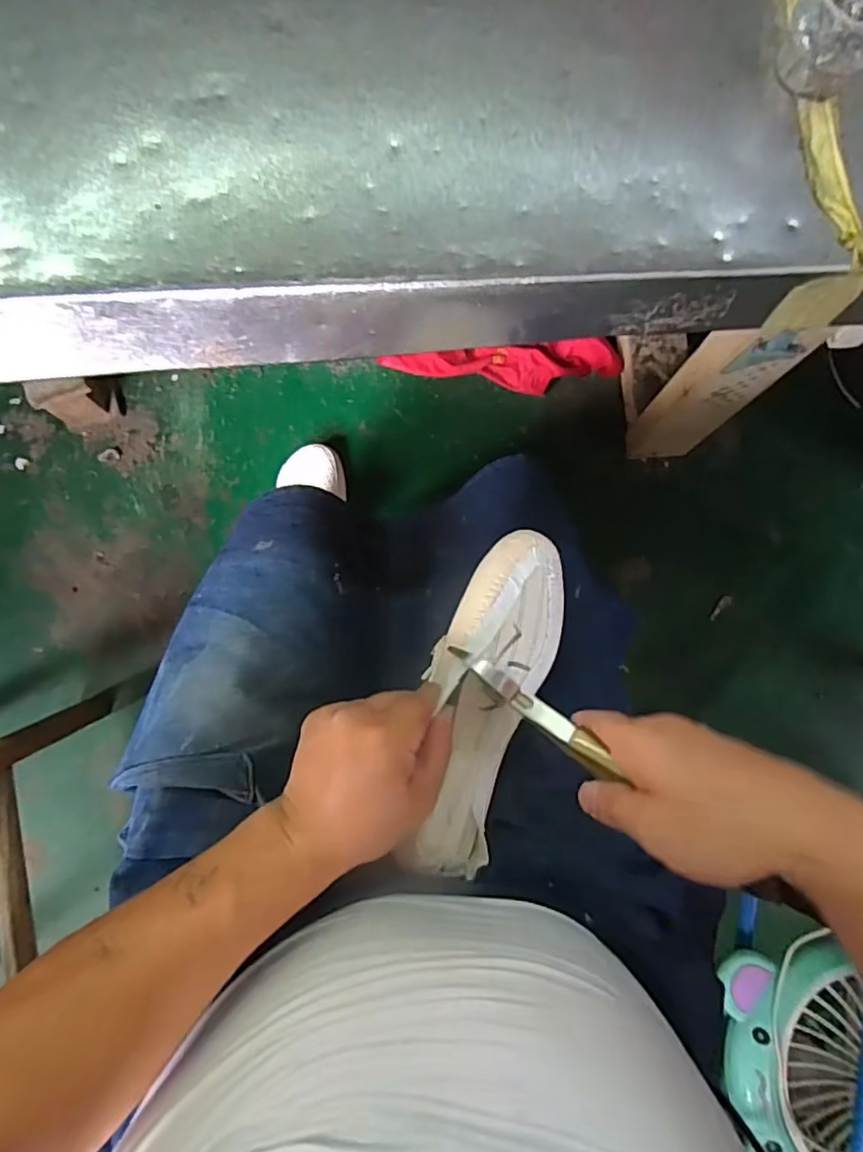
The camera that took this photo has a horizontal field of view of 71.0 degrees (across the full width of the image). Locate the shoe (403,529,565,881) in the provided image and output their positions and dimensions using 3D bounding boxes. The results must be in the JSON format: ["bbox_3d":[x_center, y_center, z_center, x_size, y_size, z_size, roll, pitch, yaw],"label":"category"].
[{"bbox_3d":[0.039,0.081,0.409,0.081,0.065,0.235,14,83,2],"label":"shoe"}]

